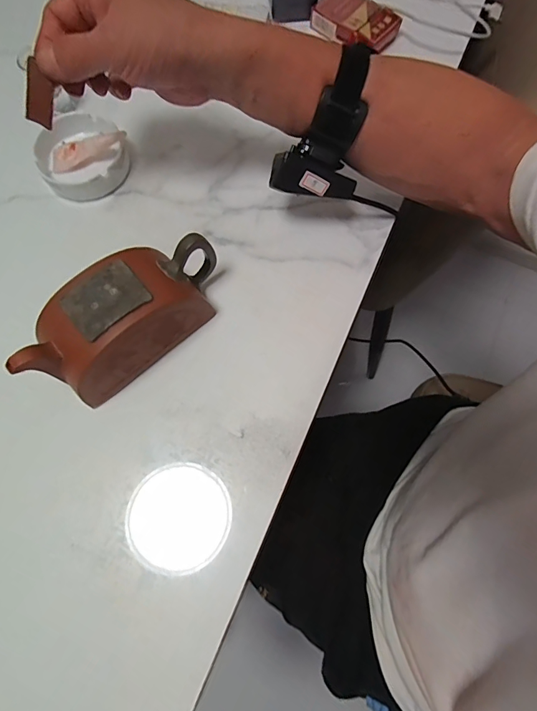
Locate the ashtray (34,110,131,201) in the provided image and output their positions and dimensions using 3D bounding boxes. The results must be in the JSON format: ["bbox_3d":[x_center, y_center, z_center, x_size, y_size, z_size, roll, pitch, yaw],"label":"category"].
[{"bbox_3d":[-0.185,-0.202,0.411,0.087,0.030,0.090,0,73,-1],"label":"ashtray"}]

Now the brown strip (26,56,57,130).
[{"bbox_3d":[-0.167,-0.190,0.298,0.018,0.040,0.004,11,32,-21],"label":"brown strip"}]

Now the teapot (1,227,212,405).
[{"bbox_3d":[-0.110,-0.030,0.331,0.166,0.085,0.066,-38,78,-12],"label":"teapot"}]

